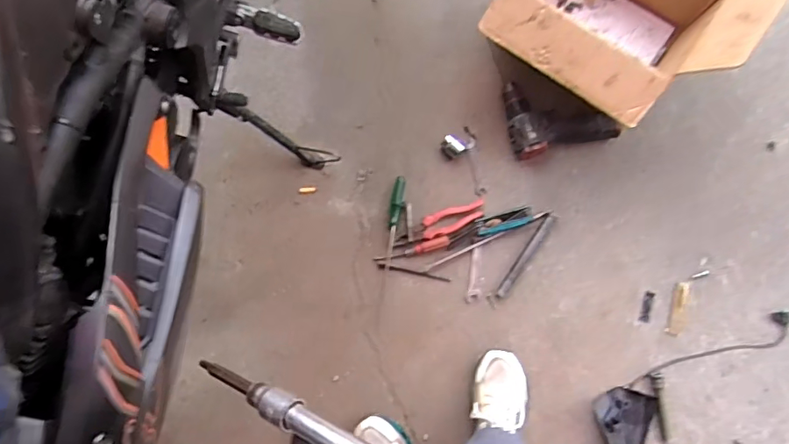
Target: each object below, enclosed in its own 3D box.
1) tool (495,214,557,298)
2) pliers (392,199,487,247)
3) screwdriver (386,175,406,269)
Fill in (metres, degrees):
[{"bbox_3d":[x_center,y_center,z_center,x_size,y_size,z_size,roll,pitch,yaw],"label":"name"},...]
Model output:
[{"bbox_3d":[0.252,0.065,0.992,0.020,0.013,0.184,32,95,7],"label":"tool"},{"bbox_3d":[0.084,0.005,0.973,0.177,0.013,0.047,-25,87,8],"label":"pliers"},{"bbox_3d":[-0.003,0.001,1.010,0.021,0.020,0.178,12,92,9],"label":"screwdriver"}]

